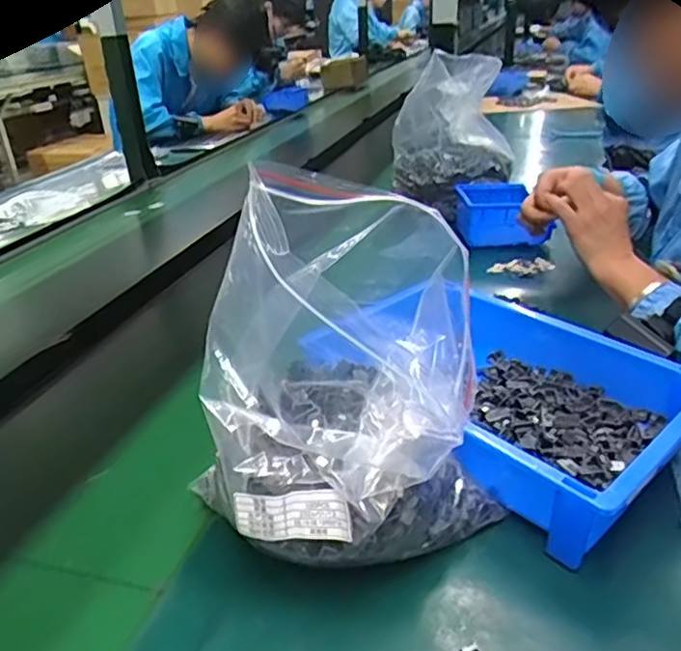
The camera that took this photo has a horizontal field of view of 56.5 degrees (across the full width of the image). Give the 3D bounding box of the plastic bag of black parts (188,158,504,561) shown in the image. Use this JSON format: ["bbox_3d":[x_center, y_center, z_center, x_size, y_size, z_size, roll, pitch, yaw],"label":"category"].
[{"bbox_3d":[0.015,0.039,0.421,0.178,0.262,0.166,4,28,13],"label":"plastic bag of black parts"}]

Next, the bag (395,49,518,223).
[{"bbox_3d":[0.190,-0.327,1.090,0.160,0.232,0.158,-10,28,-13],"label":"bag"}]

